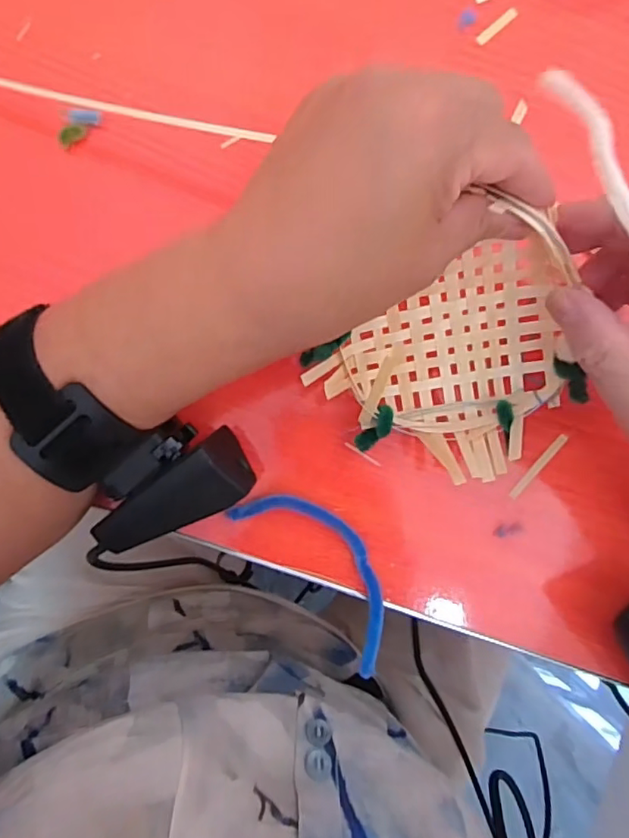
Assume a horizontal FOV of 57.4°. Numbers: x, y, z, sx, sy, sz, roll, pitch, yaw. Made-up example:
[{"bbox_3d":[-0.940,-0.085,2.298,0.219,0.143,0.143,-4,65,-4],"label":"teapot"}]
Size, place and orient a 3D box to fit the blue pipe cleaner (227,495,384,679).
[{"bbox_3d":[0.008,0.074,0.279,0.040,0.011,0.107,-39,90,-3],"label":"blue pipe cleaner"}]

